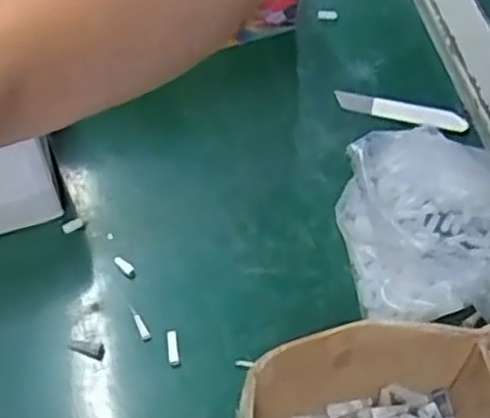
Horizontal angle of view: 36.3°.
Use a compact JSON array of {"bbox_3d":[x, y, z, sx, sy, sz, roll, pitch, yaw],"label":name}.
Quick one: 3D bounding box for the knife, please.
[{"bbox_3d":[0.129,-0.083,0.620,0.108,0.004,0.019,13,59,9],"label":"knife"}]

